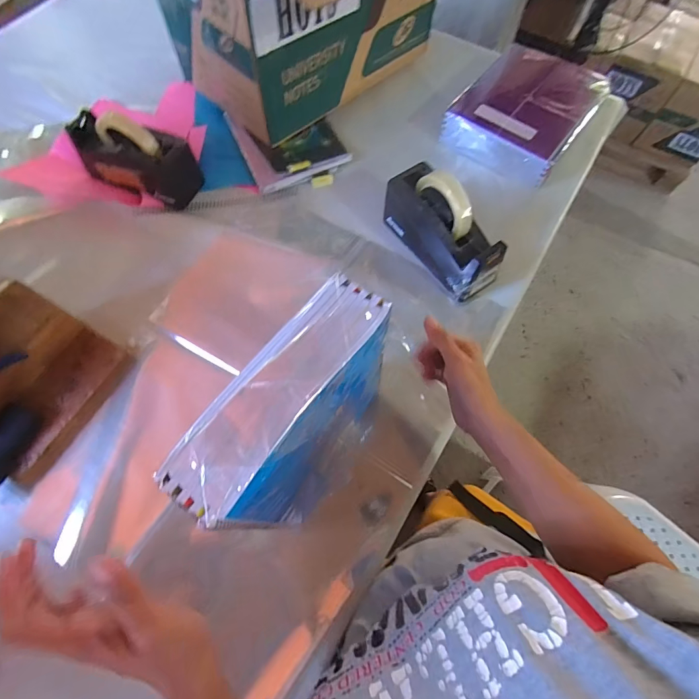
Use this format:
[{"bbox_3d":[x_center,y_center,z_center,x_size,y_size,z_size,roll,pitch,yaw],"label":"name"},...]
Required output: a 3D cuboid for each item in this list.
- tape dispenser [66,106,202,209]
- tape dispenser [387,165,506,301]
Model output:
[{"bbox_3d":[-0.361,-0.326,0.636,0.195,0.117,0.084,23,70,8],"label":"tape dispenser"},{"bbox_3d":[0.142,-0.187,0.571,0.076,0.113,0.204,-35,73,-13],"label":"tape dispenser"}]

